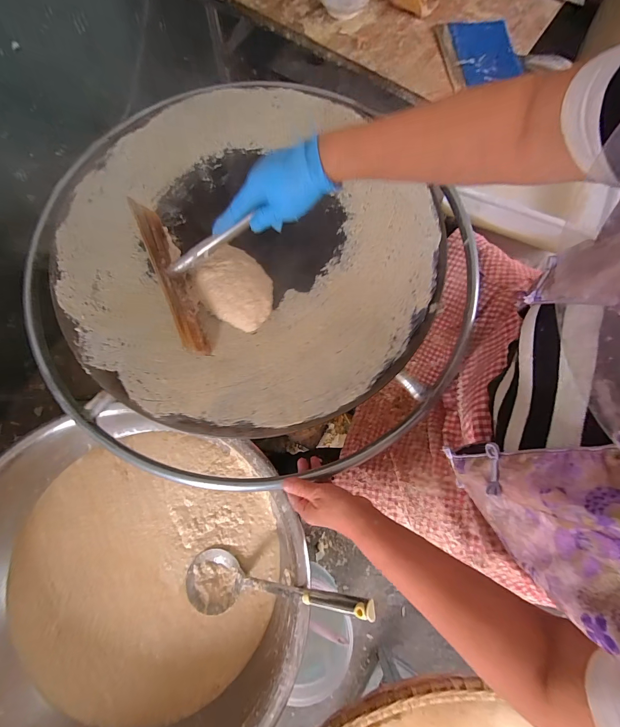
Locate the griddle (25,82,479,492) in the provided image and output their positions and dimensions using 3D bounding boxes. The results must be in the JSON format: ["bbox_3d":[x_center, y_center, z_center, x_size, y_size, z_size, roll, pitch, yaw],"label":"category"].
[{"bbox_3d":[-0.088,-0.153,0.491,0.612,0.053,0.634,0,76,-1],"label":"griddle"}]

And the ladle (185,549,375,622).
[{"bbox_3d":[-0.066,0.390,0.540,0.382,0.068,0.105,-15,74,35],"label":"ladle"}]

